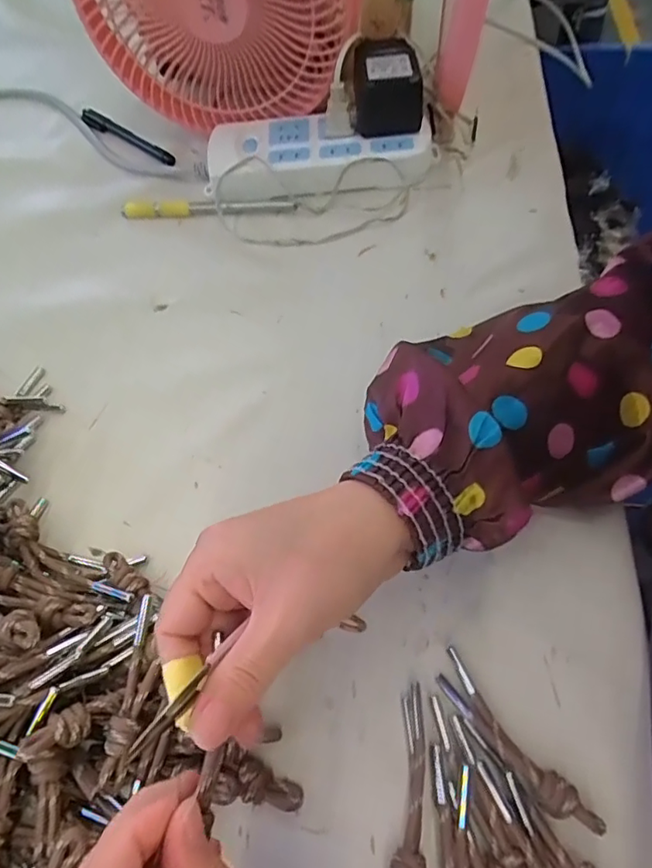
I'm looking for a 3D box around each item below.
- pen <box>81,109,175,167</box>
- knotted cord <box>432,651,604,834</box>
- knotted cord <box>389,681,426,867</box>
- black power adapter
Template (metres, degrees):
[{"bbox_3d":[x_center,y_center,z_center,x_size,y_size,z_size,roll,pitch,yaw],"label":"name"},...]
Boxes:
[{"bbox_3d":[-0.193,-0.287,0.542,0.142,0.009,0.016,36,68,21],"label":"pen"},{"bbox_3d":[0.085,0.142,0.258,0.016,0.011,0.089,-36,64,-16],"label":"knotted cord"},{"bbox_3d":[0.037,0.163,0.252,0.015,0.014,0.093,4,60,6],"label":"knotted cord"},{"bbox_3d":[0.050,-0.288,0.465,0.055,0.045,0.067,-1,58,4],"label":"black power adapter"}]

